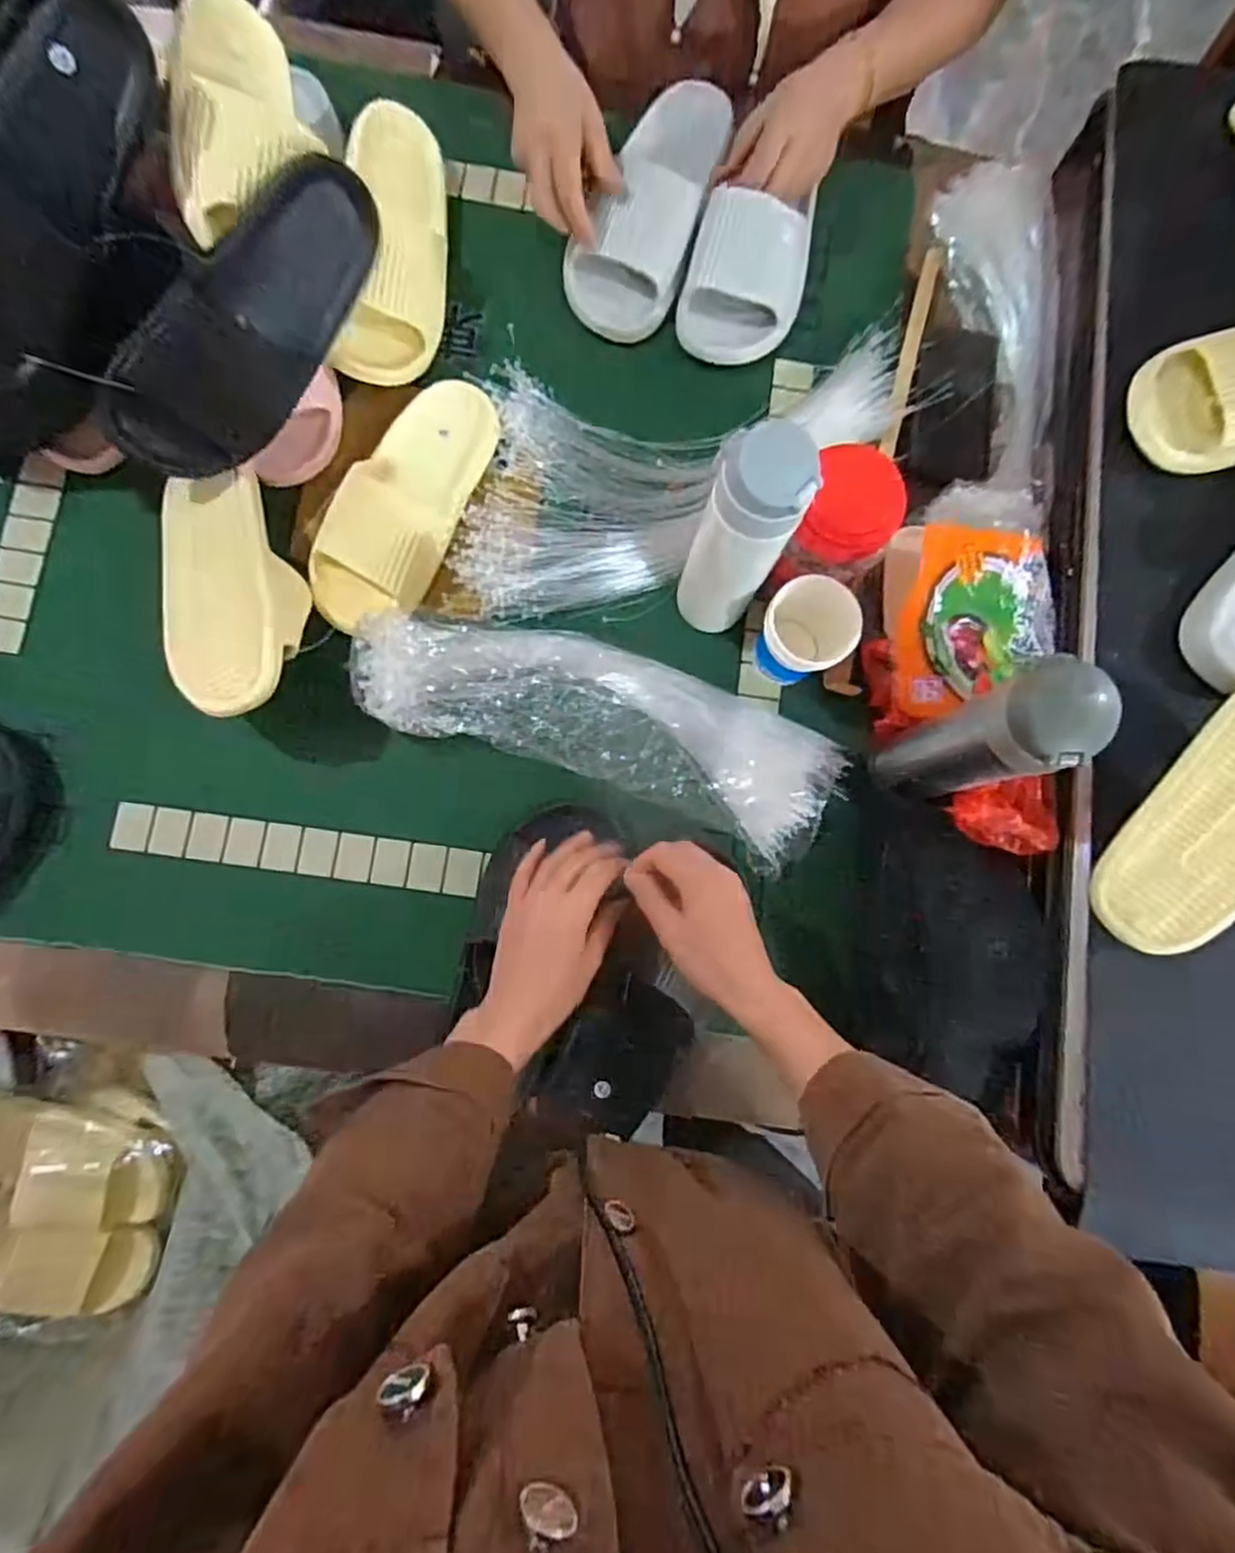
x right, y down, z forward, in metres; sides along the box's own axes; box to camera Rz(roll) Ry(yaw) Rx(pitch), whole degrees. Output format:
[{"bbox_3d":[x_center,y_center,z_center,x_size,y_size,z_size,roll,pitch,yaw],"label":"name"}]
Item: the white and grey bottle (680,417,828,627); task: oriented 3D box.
[{"bbox_3d":[0.091,-0.177,0.548,0.063,0.216,0.058,0,82,-2],"label":"white and grey bottle"}]

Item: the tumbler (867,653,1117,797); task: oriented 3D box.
[{"bbox_3d":[0.262,-0.027,0.518,0.081,0.173,0.064,-26,84,-6],"label":"tumbler"}]

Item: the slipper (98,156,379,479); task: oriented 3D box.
[{"bbox_3d":[-0.293,-0.357,0.572,0.271,0.115,0.066,-45,55,8],"label":"slipper"}]

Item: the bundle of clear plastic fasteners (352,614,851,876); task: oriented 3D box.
[{"bbox_3d":[-0.009,-0.047,0.608,0.405,0.049,0.133,20,82,0],"label":"bundle of clear plastic fasteners"}]

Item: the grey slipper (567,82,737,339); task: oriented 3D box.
[{"bbox_3d":[0.041,-0.548,0.679,0.105,0.059,0.270,26,82,1],"label":"grey slipper"}]

